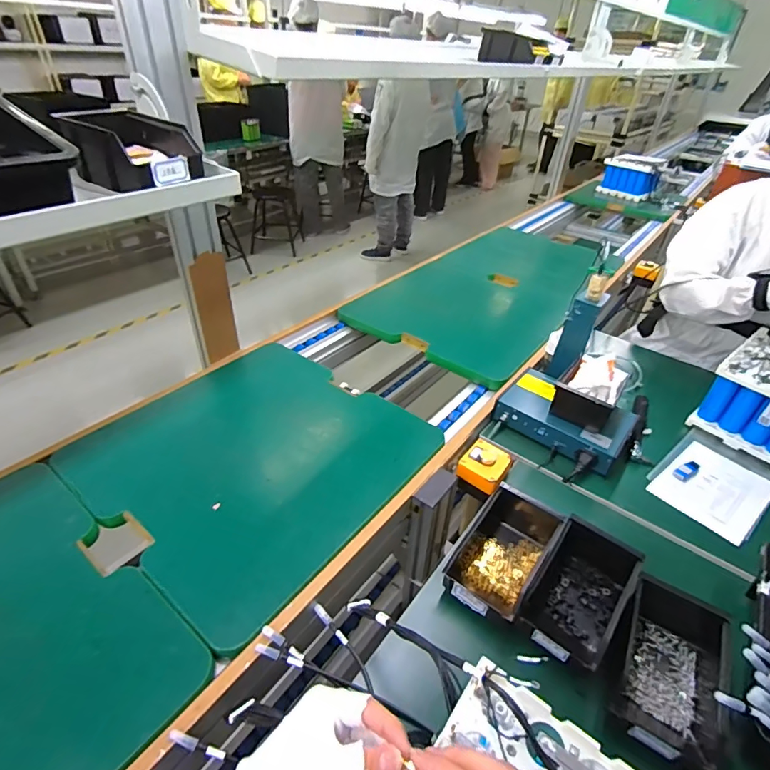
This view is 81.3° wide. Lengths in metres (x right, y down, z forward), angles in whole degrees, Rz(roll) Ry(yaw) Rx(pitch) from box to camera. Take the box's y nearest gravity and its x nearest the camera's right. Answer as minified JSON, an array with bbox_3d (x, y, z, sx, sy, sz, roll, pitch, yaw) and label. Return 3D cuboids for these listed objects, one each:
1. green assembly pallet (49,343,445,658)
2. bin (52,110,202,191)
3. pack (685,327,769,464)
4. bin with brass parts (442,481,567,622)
[{"bbox_3d":[-0.219,0.111,0.793,0.500,0.032,0.491,27,43,28],"label":"green assembly pallet"},{"bbox_3d":[-0.342,-0.321,0.615,0.180,0.064,0.120,24,42,24],"label":"bin"},{"bbox_3d":[0.782,0.022,0.911,0.239,0.154,0.172,-25,46,-32],"label":"pack"},{"bbox_3d":[0.177,0.239,0.653,0.107,0.077,0.203,27,43,28],"label":"bin with brass parts"}]

